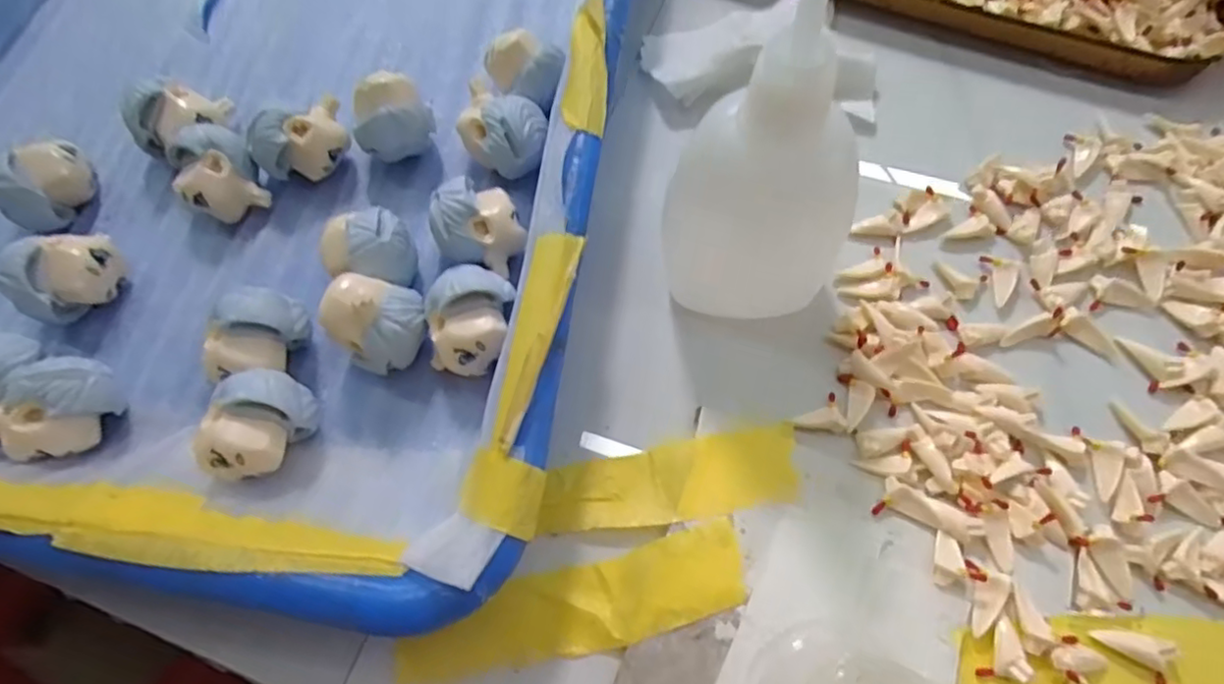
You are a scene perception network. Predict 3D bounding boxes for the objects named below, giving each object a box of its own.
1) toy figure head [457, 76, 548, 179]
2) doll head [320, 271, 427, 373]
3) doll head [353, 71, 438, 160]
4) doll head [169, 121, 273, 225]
[{"bbox_3d":[-0.032,-0.062,0.196,0.026,0.022,0.025,13,69,8],"label":"toy figure head"},{"bbox_3d":[-0.061,-0.005,0.169,0.022,0.027,0.020,-1,68,3],"label":"doll head"},{"bbox_3d":[-0.066,-0.066,0.197,0.022,0.024,0.022,-1,66,2],"label":"doll head"},{"bbox_3d":[-0.117,-0.050,0.192,0.022,0.023,0.022,-1,66,2],"label":"doll head"}]

